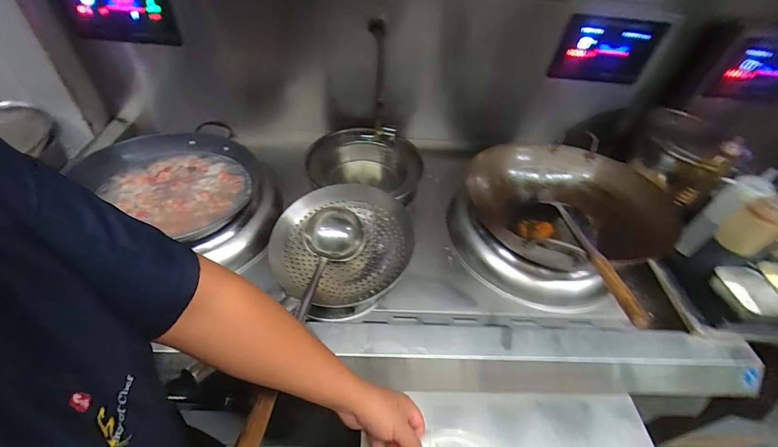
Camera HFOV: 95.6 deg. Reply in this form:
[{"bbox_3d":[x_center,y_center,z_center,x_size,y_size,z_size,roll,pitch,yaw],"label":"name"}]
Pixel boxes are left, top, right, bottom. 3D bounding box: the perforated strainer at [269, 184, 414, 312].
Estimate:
[{"bbox_3d":[-0.101,0.039,0.762,0.305,0.102,0.283,7,71,3],"label":"perforated strainer"}]

